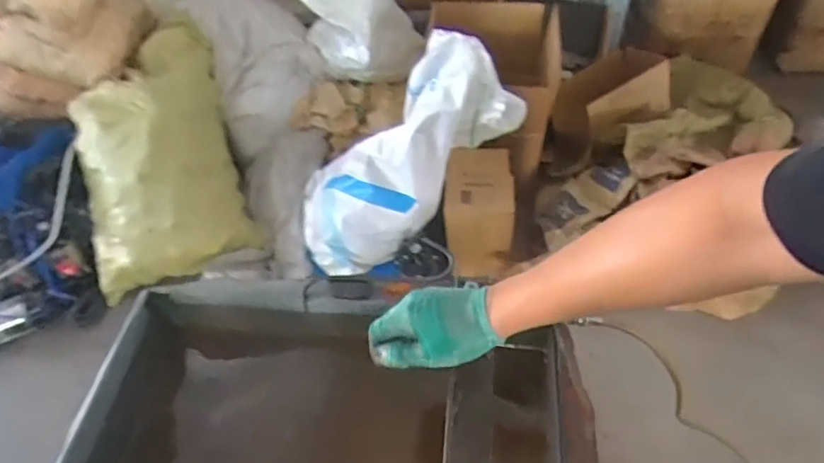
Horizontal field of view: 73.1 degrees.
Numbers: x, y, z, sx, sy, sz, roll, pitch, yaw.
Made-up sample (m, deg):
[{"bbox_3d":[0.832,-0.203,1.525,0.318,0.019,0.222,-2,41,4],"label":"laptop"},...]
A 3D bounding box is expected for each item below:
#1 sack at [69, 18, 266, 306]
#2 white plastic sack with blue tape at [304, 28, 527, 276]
[{"bbox_3d":[-0.803,-0.266,1.689,0.454,0.313,0.829,-17,89,-2],"label":"sack"},{"bbox_3d":[-0.035,-0.194,1.444,0.677,0.280,0.290,-48,52,19],"label":"white plastic sack with blue tape"}]

